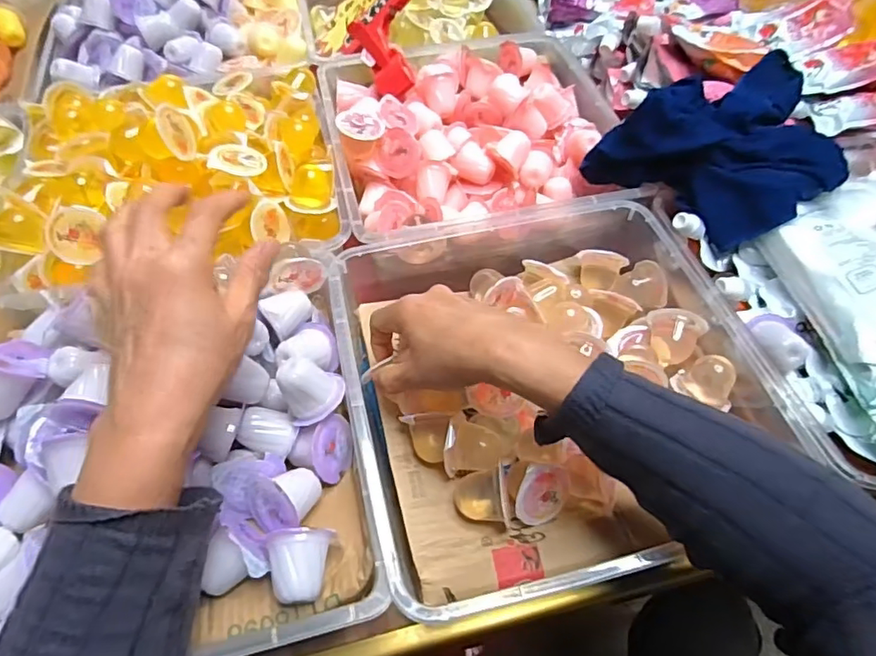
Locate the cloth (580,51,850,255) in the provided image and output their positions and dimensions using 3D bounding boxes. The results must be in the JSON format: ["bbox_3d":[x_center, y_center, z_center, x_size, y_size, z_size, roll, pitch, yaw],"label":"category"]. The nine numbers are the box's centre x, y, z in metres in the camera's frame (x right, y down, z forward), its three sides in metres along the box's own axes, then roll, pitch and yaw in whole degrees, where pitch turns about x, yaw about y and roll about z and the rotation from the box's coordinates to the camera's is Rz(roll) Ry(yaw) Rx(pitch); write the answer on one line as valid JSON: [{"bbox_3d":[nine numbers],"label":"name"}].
[{"bbox_3d":[0.276,-0.174,0.520,0.175,0.078,0.175,-32,61,-20],"label":"cloth"}]

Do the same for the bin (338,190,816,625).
[{"bbox_3d":[0.090,0.034,0.456,0.314,0.071,0.323,-11,56,-7],"label":"bin"}]

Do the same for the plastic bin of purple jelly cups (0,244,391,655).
[{"bbox_3d":[-0.201,0.080,0.380,0.288,0.076,0.280,-10,56,-6],"label":"plastic bin of purple jelly cups"}]

